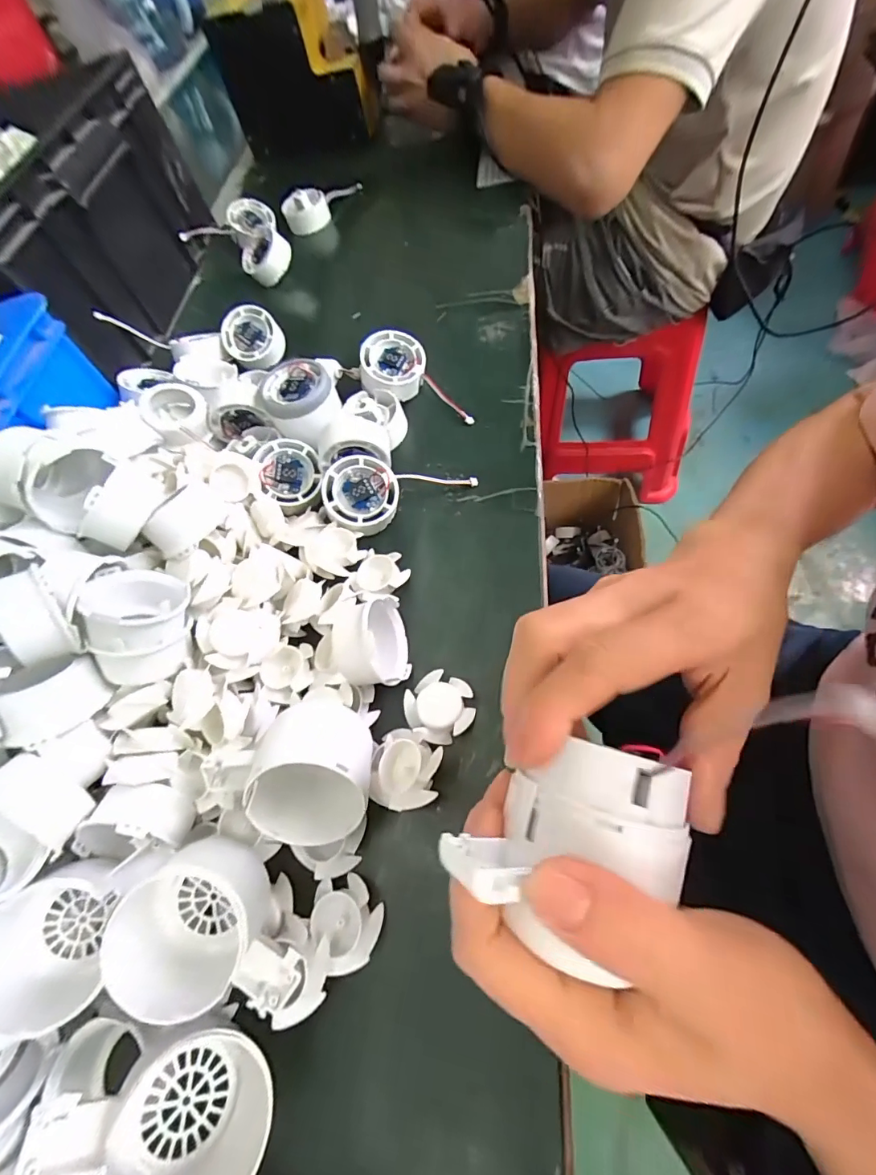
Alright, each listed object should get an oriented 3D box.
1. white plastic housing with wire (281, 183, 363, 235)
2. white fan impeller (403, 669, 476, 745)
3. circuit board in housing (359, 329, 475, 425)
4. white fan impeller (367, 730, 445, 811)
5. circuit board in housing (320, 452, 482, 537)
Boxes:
[{"bbox_3d":[-0.143,-0.488,0.595,0.105,0.039,0.036,-40,63,-10],"label":"white plastic housing with wire"},{"bbox_3d":[0.001,0.072,0.281,0.039,0.011,0.038,-5,62,9],"label":"white fan impeller"},{"bbox_3d":[-0.014,-0.181,0.396,0.103,0.035,0.050,15,67,18],"label":"circuit board in housing"},{"bbox_3d":[-0.018,0.099,0.256,0.038,0.026,0.041,-5,62,9],"label":"white fan impeller"},{"bbox_3d":[-0.029,-0.066,0.342,0.106,0.029,0.053,-2,63,10],"label":"circuit board in housing"}]

